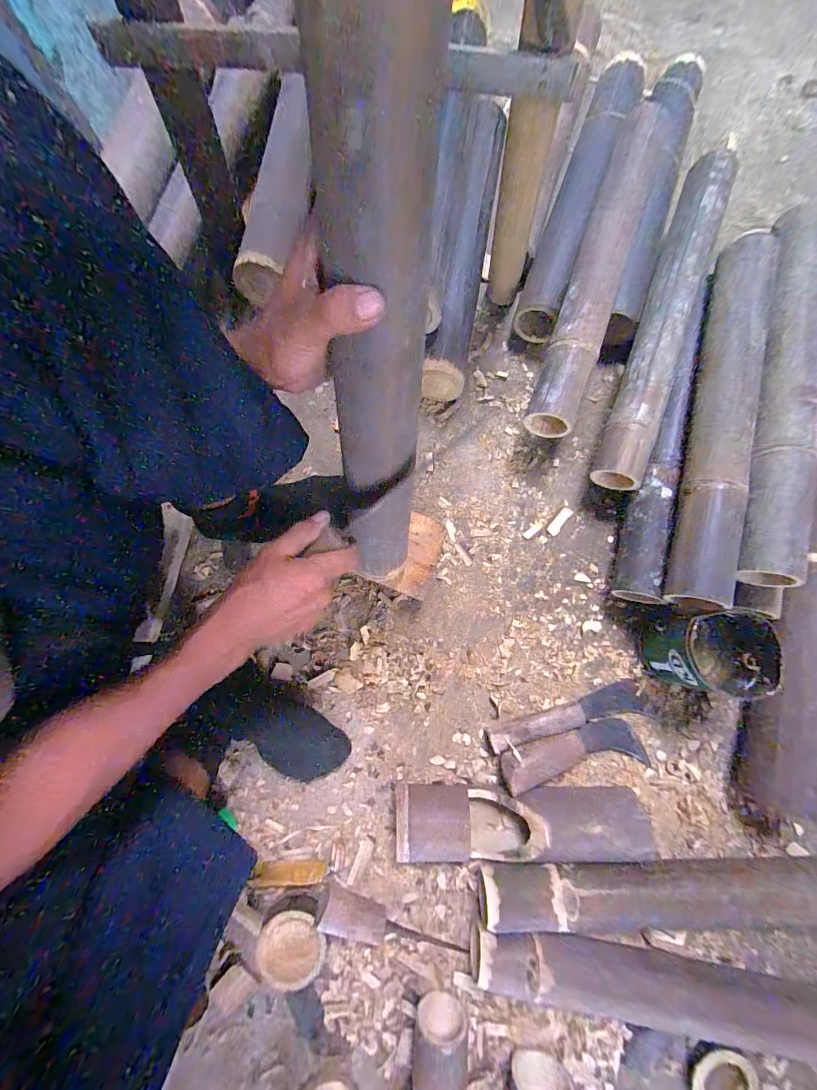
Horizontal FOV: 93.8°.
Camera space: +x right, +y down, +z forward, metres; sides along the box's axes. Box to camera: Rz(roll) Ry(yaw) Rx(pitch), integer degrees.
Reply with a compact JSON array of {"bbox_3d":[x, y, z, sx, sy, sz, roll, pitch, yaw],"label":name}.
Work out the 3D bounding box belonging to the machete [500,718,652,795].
[{"bbox_3d":[0.219,0.281,0.513,0.199,0.028,0.059,-9,77,-13],"label":"machete"}]

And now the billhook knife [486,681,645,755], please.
[{"bbox_3d":[0.212,0.231,0.512,0.211,0.029,0.038,-16,80,0],"label":"billhook knife"}]

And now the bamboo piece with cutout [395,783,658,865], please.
[{"bbox_3d":[0.135,0.353,0.480,0.303,0.061,0.087,0,80,2],"label":"bamboo piece with cutout"}]

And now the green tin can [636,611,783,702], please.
[{"bbox_3d":[0.376,0.138,0.493,0.114,0.098,0.097,4,80,3],"label":"green tin can"}]

